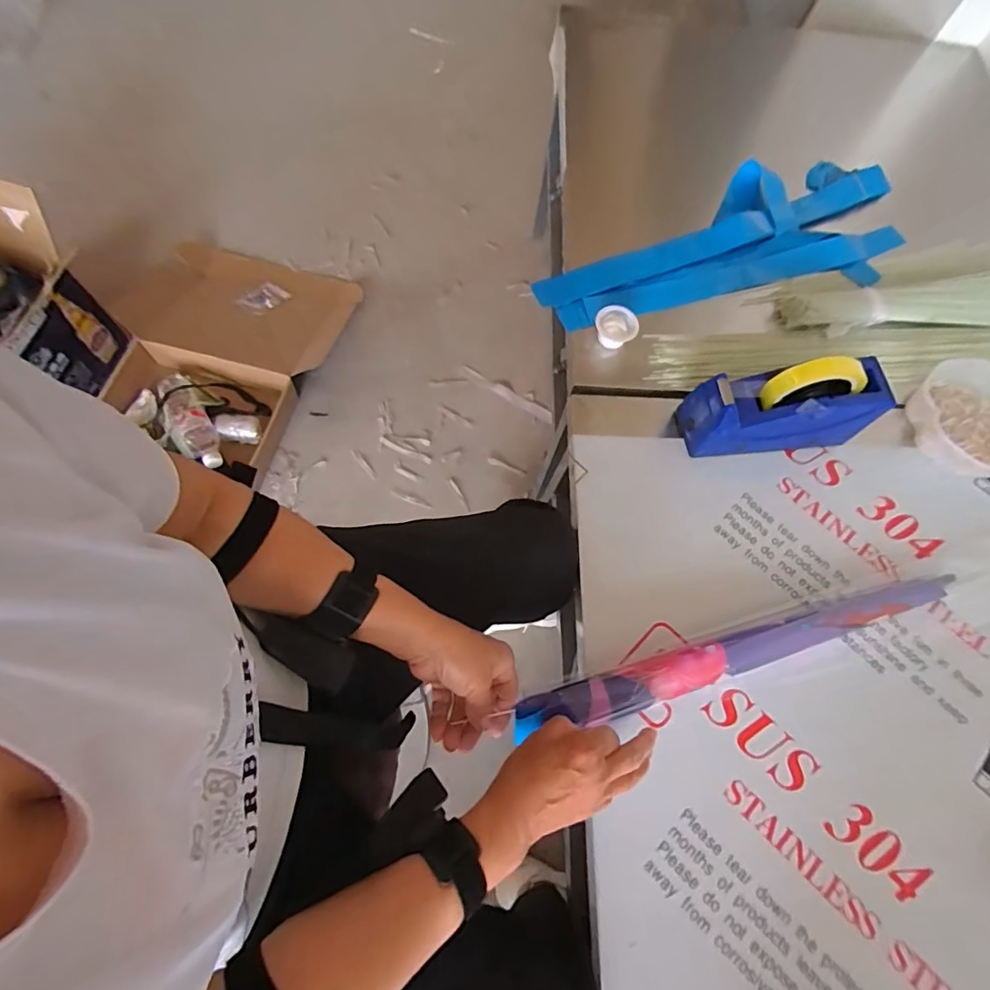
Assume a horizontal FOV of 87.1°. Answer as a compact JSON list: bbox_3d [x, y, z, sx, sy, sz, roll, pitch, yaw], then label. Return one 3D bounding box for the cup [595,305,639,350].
[{"bbox_3d":[0.158,-0.218,0.685,0.053,0.037,0.048,16,69,3],"label":"cup"}]

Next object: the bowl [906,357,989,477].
[{"bbox_3d":[0.611,-0.094,0.648,0.165,0.040,0.148,13,69,2],"label":"bowl"}]

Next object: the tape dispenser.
[{"bbox_3d":[0.335,-0.103,0.598,0.202,0.127,0.067,-5,69,-5],"label":"tape dispenser"}]

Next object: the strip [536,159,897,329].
[{"bbox_3d":[0.331,-0.371,0.755,0.574,0.025,0.205,-17,71,-9],"label":"strip"}]

